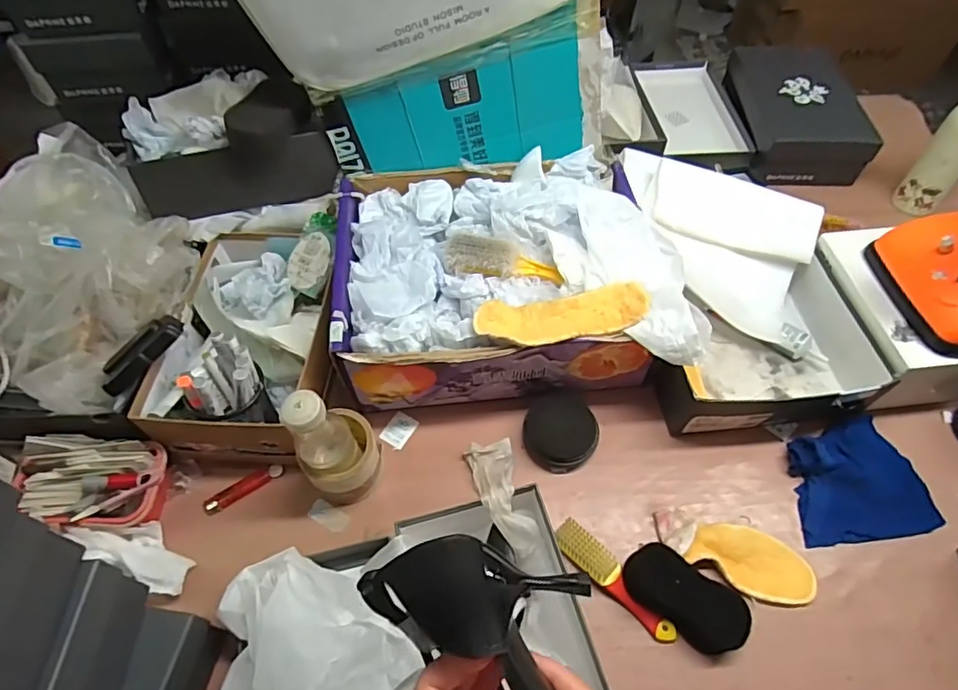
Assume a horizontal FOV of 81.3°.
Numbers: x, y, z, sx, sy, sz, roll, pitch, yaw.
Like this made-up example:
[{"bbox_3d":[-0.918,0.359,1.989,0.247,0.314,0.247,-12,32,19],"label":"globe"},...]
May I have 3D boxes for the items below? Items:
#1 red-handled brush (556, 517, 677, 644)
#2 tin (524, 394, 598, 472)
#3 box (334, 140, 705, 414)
[{"bbox_3d":[0.150,0.257,0.614,0.155,0.021,0.036,37,64,22],"label":"red-handled brush"},{"bbox_3d":[0.104,0.110,0.704,0.092,0.041,0.088,-5,56,-3],"label":"tin"},{"bbox_3d":[0.033,-0.094,0.751,0.427,0.151,0.322,-1,56,0],"label":"box"}]

